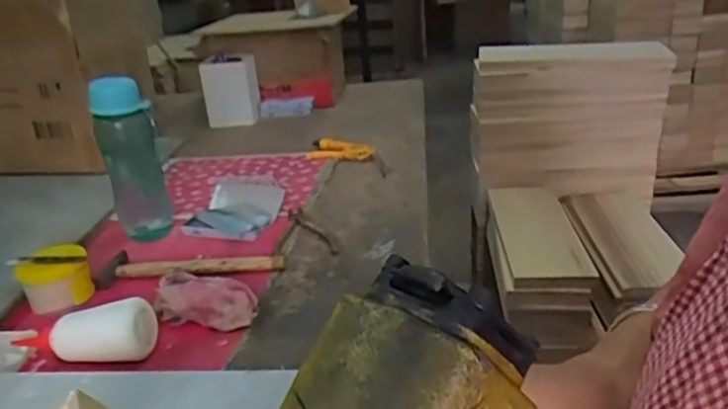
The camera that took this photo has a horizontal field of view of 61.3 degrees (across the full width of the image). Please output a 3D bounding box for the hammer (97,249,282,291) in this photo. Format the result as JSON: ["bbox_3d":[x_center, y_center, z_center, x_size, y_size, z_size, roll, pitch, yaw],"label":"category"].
[{"bbox_3d":[-0.228,0.078,0.819,0.242,0.019,0.063,-3,23,1],"label":"hammer"}]

